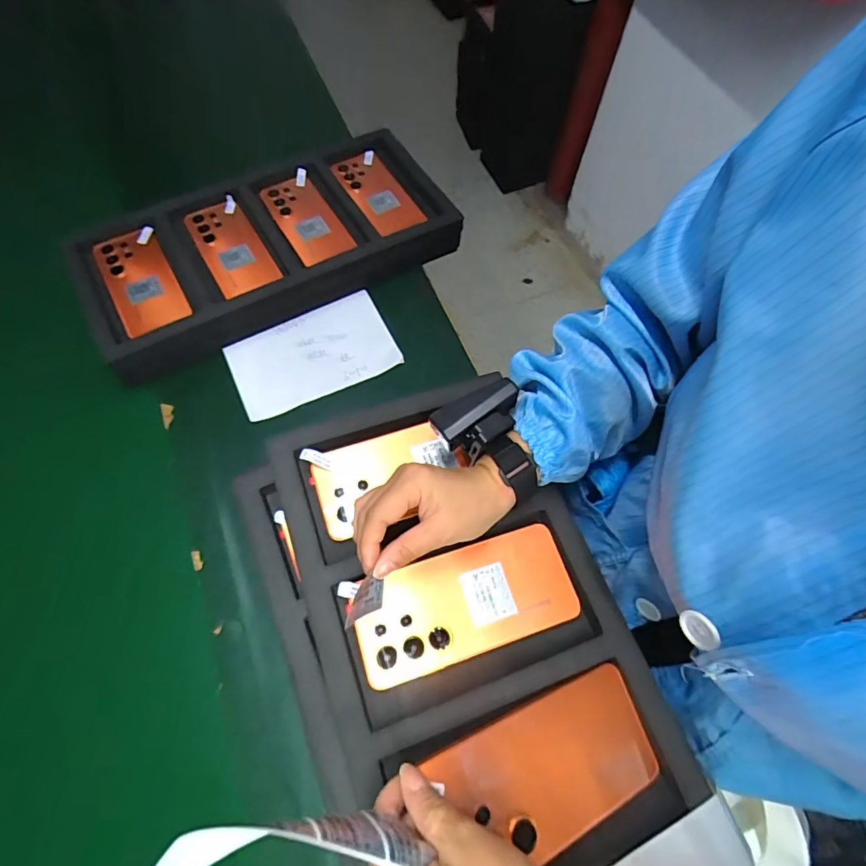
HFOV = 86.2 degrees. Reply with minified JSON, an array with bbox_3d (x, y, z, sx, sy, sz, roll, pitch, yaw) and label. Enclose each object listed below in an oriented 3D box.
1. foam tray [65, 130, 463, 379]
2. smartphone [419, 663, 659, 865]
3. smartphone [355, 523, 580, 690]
[{"bbox_3d":[-0.222,-0.262,0.647,0.481,0.069,0.230,-29,70,-13],"label":"foam tray"},{"bbox_3d":[0.077,0.215,0.301,0.150,0.012,0.077,-12,73,-25],"label":"smartphone"},{"bbox_3d":[0.025,0.130,0.358,0.167,0.009,0.078,-17,68,-8],"label":"smartphone"}]

